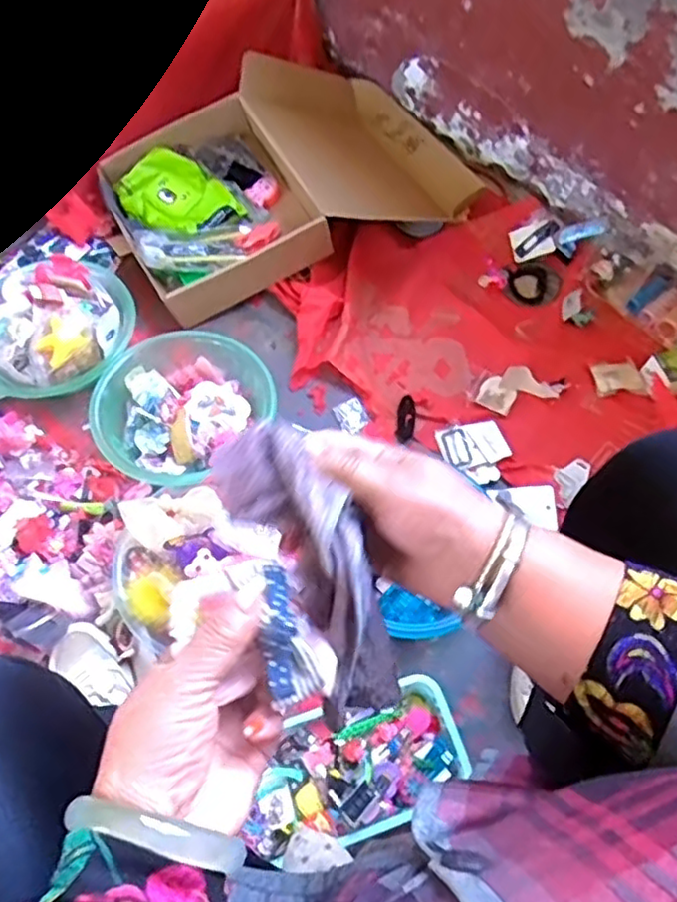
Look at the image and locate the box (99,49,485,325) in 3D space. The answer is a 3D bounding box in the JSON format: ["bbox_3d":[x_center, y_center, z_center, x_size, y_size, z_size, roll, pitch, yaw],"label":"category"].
[{"bbox_3d":[-0.080,-0.461,1.088,0.583,0.122,0.388,-29,66,-16],"label":"box"}]

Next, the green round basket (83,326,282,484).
[{"bbox_3d":[-0.211,-0.057,0.905,0.238,0.062,0.229,-40,69,-20],"label":"green round basket"}]

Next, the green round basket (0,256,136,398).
[{"bbox_3d":[-0.413,-0.181,0.936,0.219,0.094,0.217,0,61,-1],"label":"green round basket"}]

